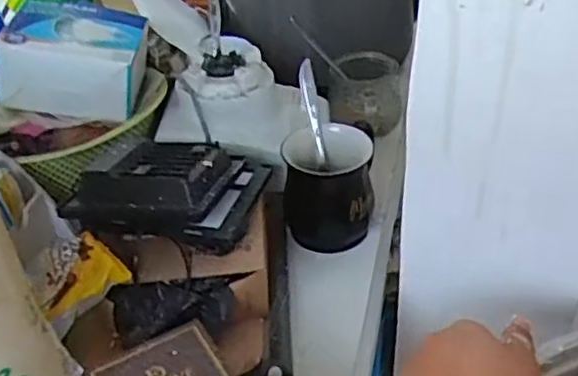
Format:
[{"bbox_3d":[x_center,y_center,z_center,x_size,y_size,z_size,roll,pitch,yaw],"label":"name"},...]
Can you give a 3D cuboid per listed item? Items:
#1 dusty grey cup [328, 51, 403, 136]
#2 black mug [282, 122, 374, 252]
[{"bbox_3d":[0.088,-0.111,0.802,0.085,0.065,0.085,2,34,6],"label":"dusty grey cup"},{"bbox_3d":[0.038,-0.004,0.650,0.086,0.088,0.076,0,34,3],"label":"black mug"}]

